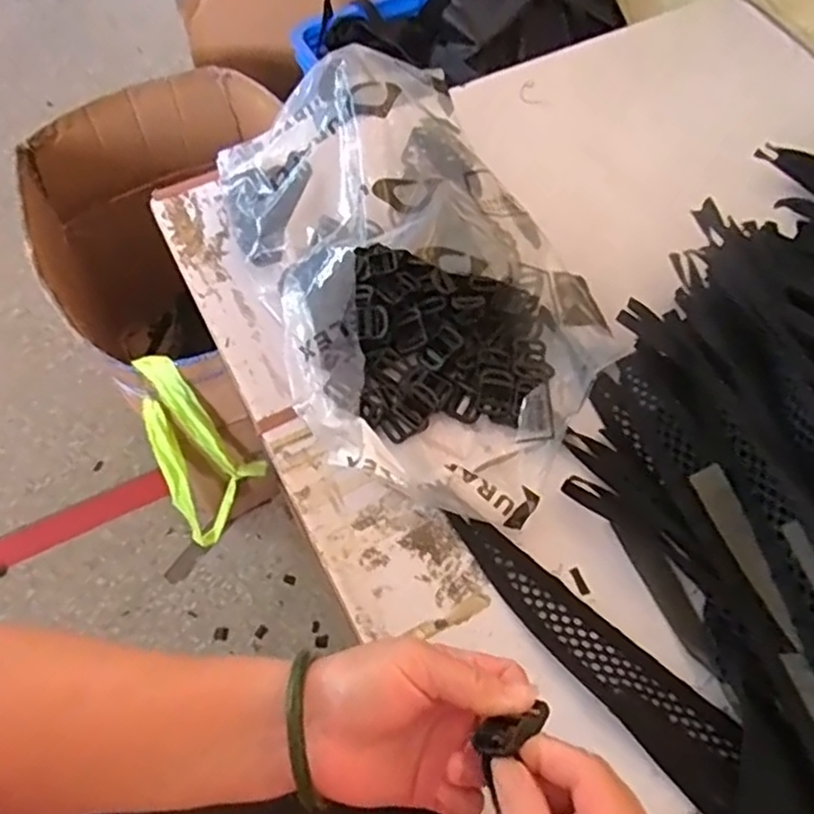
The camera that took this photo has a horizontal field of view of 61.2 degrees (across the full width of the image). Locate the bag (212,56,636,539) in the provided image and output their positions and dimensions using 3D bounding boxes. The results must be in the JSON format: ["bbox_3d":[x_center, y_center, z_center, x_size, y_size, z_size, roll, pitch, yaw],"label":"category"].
[{"bbox_3d":[0.011,-0.105,0.525,0.249,0.118,0.388,-19,64,-11],"label":"bag"}]

